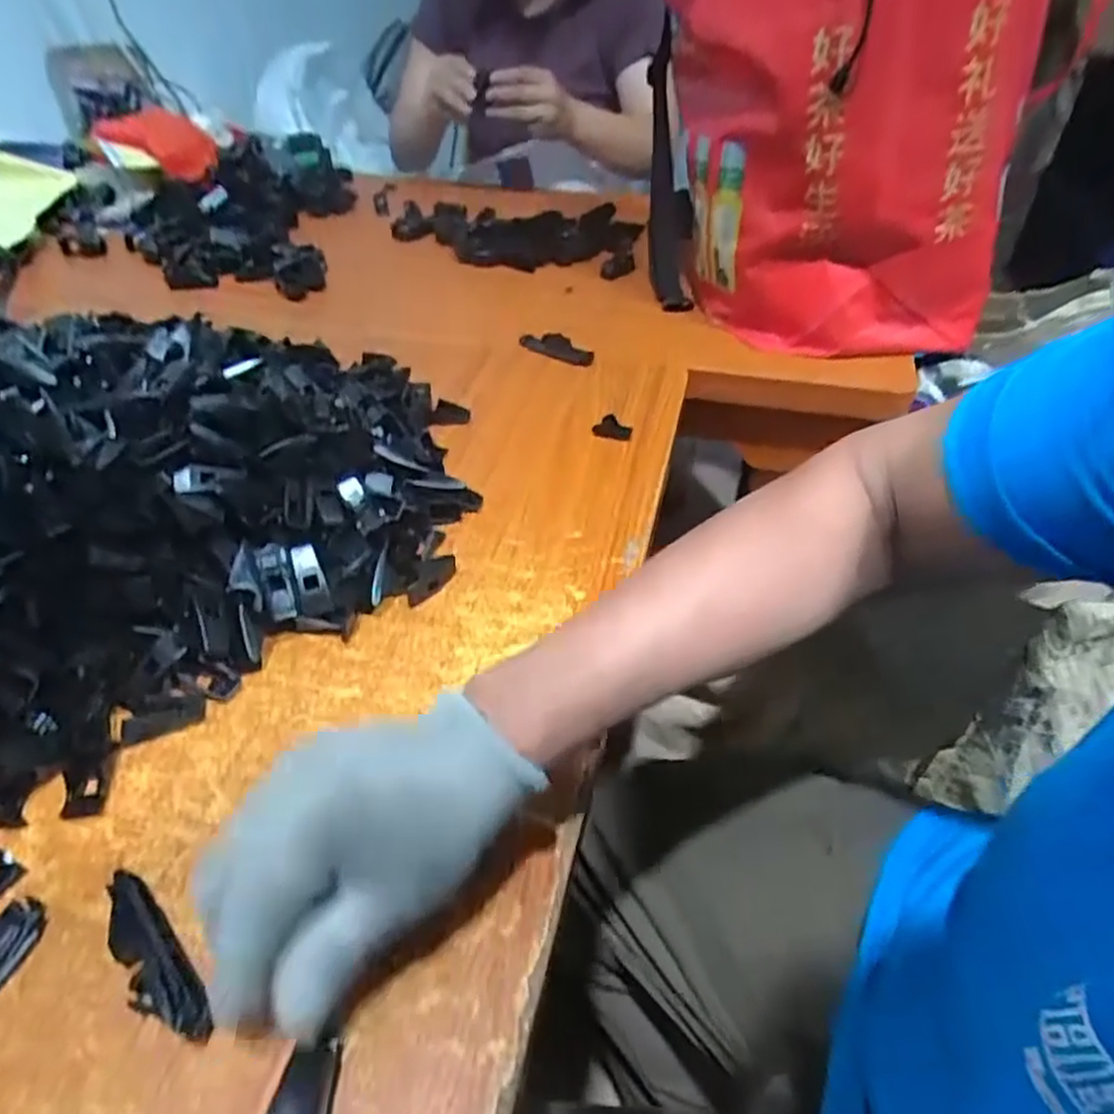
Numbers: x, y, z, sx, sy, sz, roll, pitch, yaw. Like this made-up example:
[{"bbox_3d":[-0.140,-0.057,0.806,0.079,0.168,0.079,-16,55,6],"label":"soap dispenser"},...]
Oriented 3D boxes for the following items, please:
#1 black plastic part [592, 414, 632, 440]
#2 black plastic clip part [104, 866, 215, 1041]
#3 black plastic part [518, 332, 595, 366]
[{"bbox_3d":[0.044,-0.102,0.587,0.032,0.017,0.021,0,43,0],"label":"black plastic part"},{"bbox_3d":[-0.163,0.162,0.294,0.023,0.017,0.080,-33,52,-31],"label":"black plastic clip part"},{"bbox_3d":[-0.002,-0.196,0.684,0.074,0.015,0.028,20,46,20],"label":"black plastic part"}]

